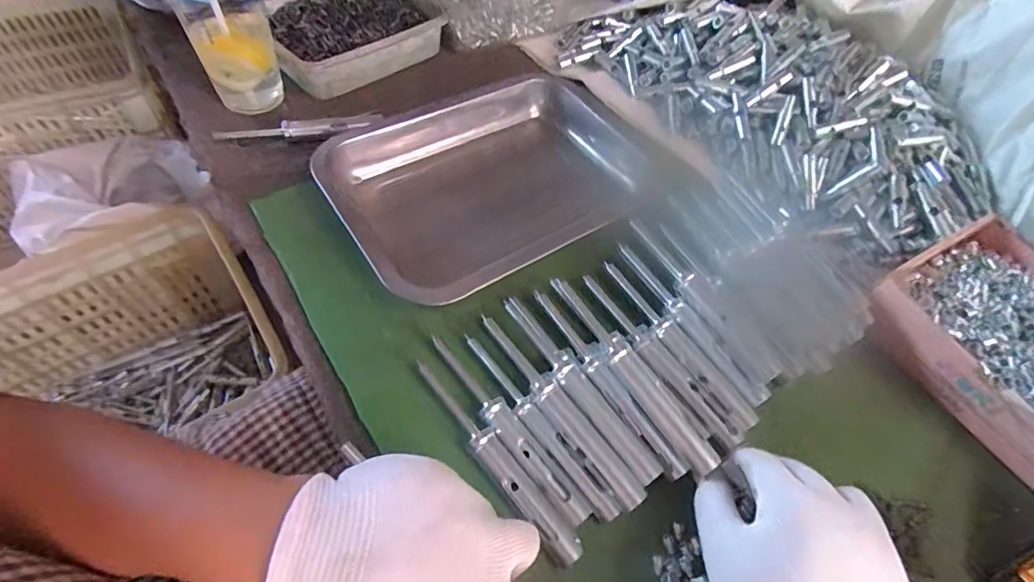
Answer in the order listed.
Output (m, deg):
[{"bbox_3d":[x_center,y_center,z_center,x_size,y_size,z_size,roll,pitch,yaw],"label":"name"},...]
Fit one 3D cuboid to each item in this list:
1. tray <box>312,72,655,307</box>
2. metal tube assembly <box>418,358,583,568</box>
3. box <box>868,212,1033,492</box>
[{"bbox_3d":[-0.013,-0.096,0.435,0.270,0.047,0.189,-30,65,-22],"label":"tray"},{"bbox_3d":[-0.006,0.084,0.320,0.017,0.012,0.140,-33,67,-24],"label":"metal tube assembly"},{"bbox_3d":[0.361,0.042,0.368,0.156,0.038,0.173,-23,63,-20],"label":"box"}]

